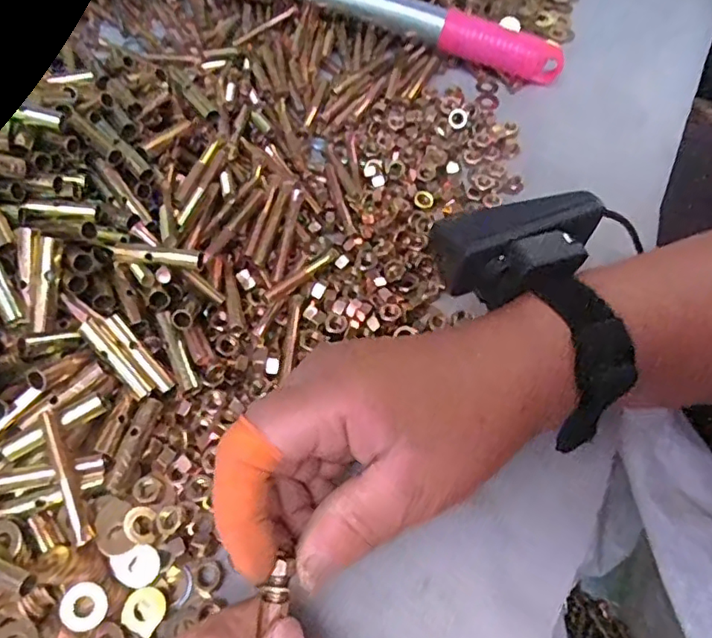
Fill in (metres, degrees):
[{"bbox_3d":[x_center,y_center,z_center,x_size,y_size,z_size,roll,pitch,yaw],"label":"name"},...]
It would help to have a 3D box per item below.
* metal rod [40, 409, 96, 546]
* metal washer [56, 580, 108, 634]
[{"bbox_3d":[-0.120,0.065,0.244,0.006,0.005,0.056,-20,83,-11],"label":"metal rod"},{"bbox_3d":[-0.106,0.112,0.229,0.017,0.004,0.017,4,66,-9],"label":"metal washer"}]

